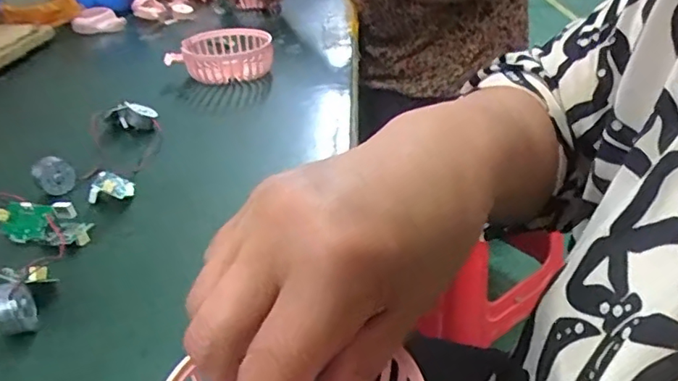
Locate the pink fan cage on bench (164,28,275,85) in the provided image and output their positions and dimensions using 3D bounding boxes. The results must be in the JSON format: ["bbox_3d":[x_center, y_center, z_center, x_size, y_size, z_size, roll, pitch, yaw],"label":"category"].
[{"bbox_3d":[-0.120,-0.138,0.560,0.106,0.037,0.087,-8,31,-5],"label":"pink fan cage on bench"}]

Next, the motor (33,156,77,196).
[{"bbox_3d":[-0.187,-0.009,0.360,0.024,0.027,0.015,-22,35,-27],"label":"motor"}]

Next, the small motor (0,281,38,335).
[{"bbox_3d":[-0.152,0.056,0.254,0.019,0.026,0.015,-25,36,-31],"label":"small motor"}]

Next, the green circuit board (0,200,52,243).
[{"bbox_3d":[-0.185,0.018,0.318,0.030,0.023,0.005,4,-9,0],"label":"green circuit board"}]

